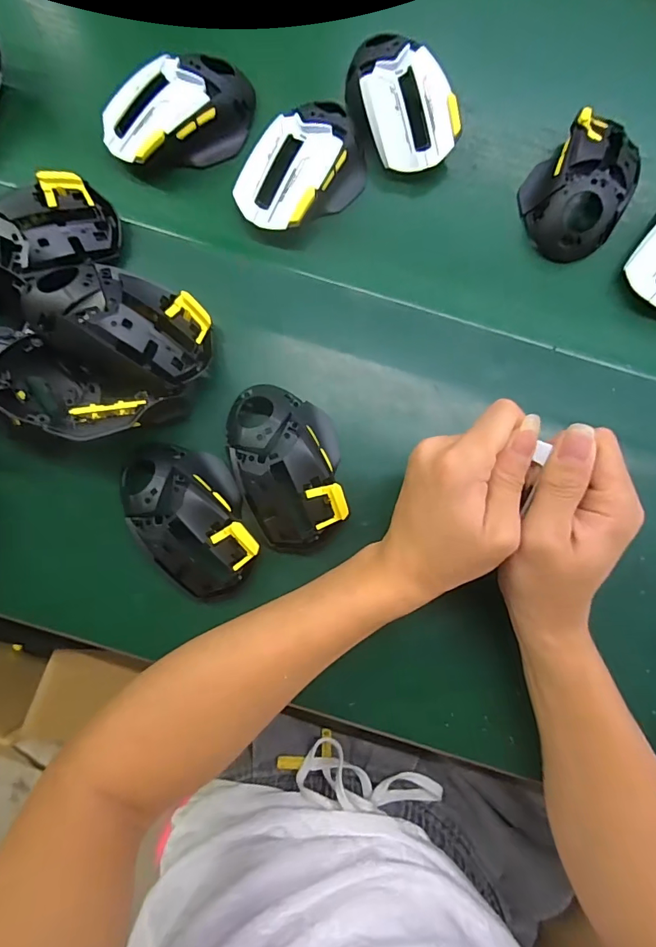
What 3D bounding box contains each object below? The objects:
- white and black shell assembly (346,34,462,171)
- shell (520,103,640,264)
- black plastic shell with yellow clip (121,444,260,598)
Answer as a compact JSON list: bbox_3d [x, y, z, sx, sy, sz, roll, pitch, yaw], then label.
[{"bbox_3d":[0.053,-0.280,0.345,0.065,0.036,0.099,-31,86,-5],"label":"white and black shell assembly"},{"bbox_3d":[0.198,-0.223,0.344,0.075,0.035,0.108,41,84,2],"label":"shell"},{"bbox_3d":[-0.095,0.027,0.304,0.068,0.030,0.111,-33,86,-5],"label":"black plastic shell with yellow clip"}]

